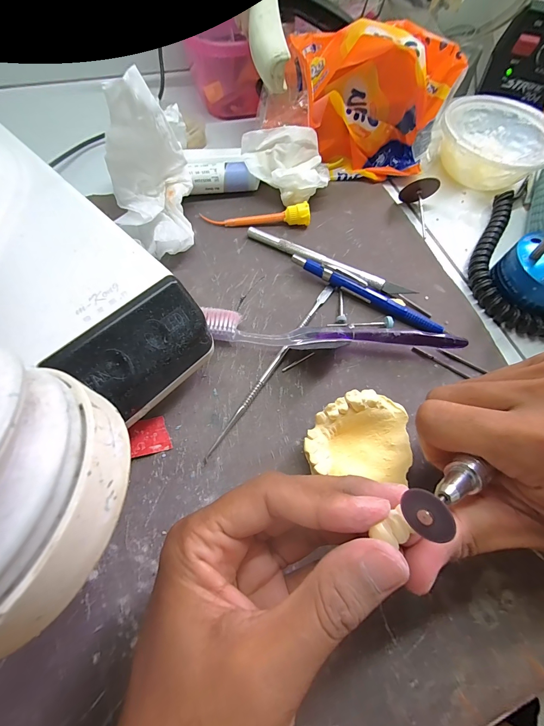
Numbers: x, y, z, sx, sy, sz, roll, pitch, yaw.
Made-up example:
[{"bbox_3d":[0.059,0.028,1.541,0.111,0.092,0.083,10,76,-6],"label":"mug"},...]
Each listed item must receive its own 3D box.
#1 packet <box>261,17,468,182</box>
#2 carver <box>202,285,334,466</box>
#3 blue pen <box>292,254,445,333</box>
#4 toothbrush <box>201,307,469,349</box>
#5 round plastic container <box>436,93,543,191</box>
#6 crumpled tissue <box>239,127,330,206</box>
[{"bbox_3d":[0.073,-0.218,0.263,0.153,0.093,0.056,-2,65,-5],"label":"packet"},{"bbox_3d":[0.003,-0.002,0.207,0.006,0.005,0.153,32,67,11],"label":"carver"},{"bbox_3d":[0.070,-0.052,0.230,0.117,0.013,0.010,28,67,9],"label":"blue pen"},{"bbox_3d":[0.041,-0.021,0.211,0.168,0.019,0.022,2,65,-3],"label":"toothbrush"},{"bbox_3d":[0.206,-0.206,0.294,0.101,0.038,0.109,1,65,-3],"label":"round plastic container"},{"bbox_3d":[0.012,-0.167,0.264,0.071,0.038,0.053,10,65,1],"label":"crumpled tissue"}]

